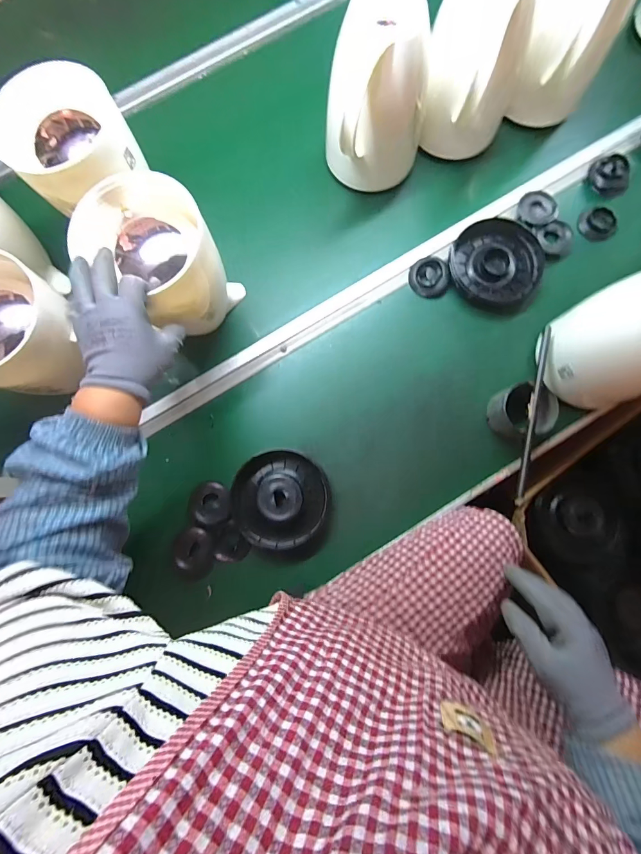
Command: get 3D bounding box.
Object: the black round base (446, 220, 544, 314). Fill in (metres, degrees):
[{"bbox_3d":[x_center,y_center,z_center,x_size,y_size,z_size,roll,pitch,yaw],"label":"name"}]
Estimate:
[{"bbox_3d":[0.273,-0.251,0.557,0.140,0.019,0.135,0,82,2],"label":"black round base"}]

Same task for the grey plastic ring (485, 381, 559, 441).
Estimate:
[{"bbox_3d":[0.287,-0.022,0.509,0.081,0.050,0.075,0,82,2],"label":"grey plastic ring"}]

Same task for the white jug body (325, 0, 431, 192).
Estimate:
[{"bbox_3d":[0.079,-0.455,0.509,0.139,0.195,0.124,-17,82,0],"label":"white jug body"}]

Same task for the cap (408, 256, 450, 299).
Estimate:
[{"bbox_3d":[0.170,-0.234,0.561,0.058,0.014,0.062,0,82,2],"label":"cap"}]

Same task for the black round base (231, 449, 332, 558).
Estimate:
[{"bbox_3d":[-0.056,0.106,0.513,0.137,0.030,0.142,0,82,2],"label":"black round base"}]

